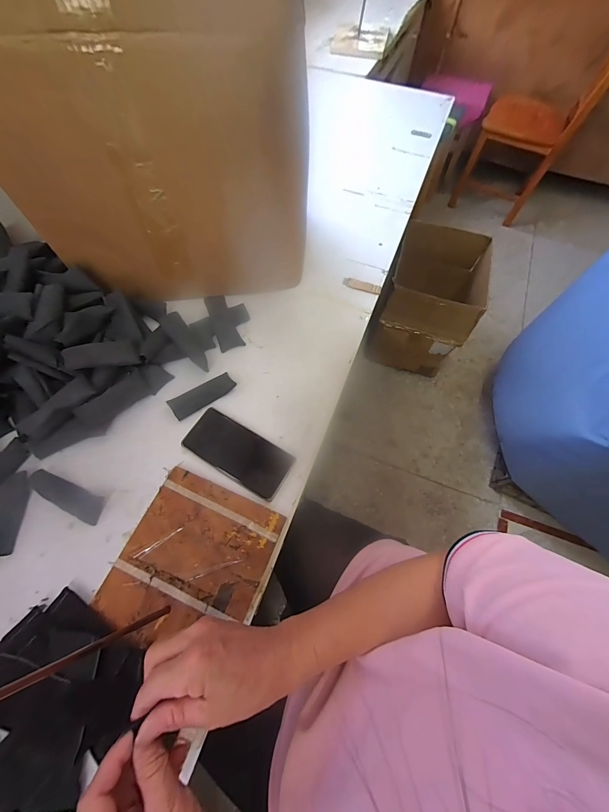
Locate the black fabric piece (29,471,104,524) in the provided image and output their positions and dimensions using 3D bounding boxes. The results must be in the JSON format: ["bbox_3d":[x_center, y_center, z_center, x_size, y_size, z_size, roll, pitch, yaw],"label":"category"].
[{"bbox_3d":[-0.331,0.126,0.420,0.109,0.009,0.036,25,76,2],"label":"black fabric piece"}]

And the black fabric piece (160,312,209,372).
[{"bbox_3d":[-0.194,-0.105,0.501,0.032,0.008,0.104,-38,103,-16],"label":"black fabric piece"}]

